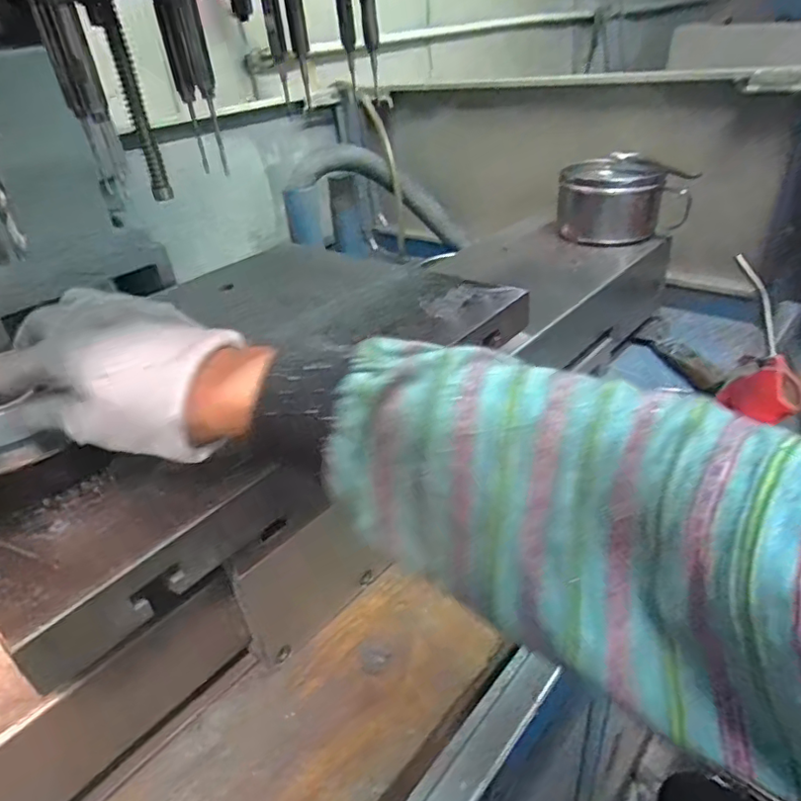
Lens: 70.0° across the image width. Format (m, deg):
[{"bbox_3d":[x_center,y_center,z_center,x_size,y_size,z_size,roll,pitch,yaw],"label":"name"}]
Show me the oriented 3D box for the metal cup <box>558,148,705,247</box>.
[{"bbox_3d":[0.307,-0.279,0.799,0.158,0.092,0.158,6,35,17],"label":"metal cup"}]

